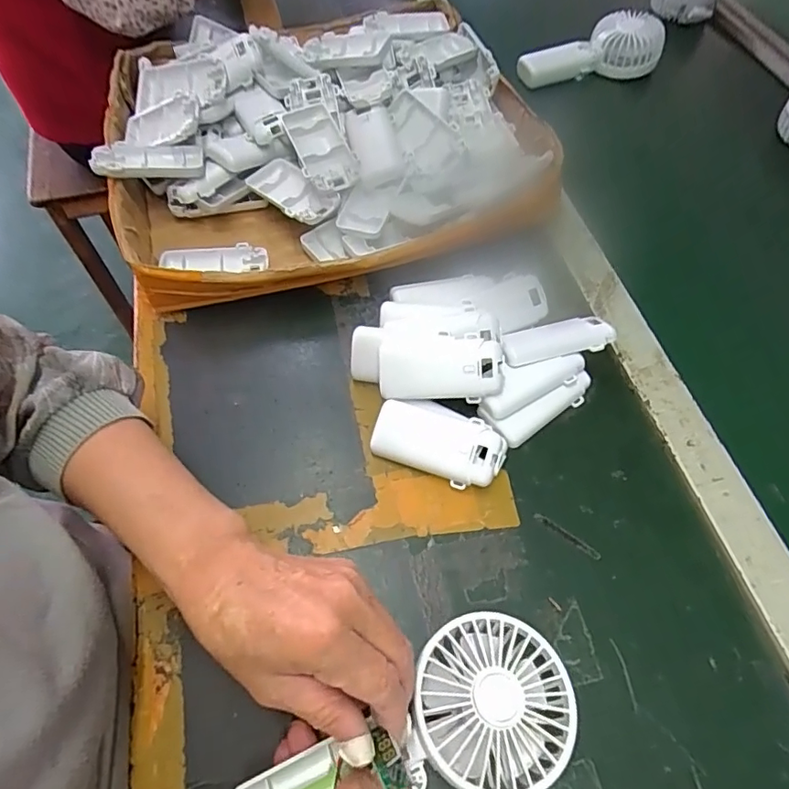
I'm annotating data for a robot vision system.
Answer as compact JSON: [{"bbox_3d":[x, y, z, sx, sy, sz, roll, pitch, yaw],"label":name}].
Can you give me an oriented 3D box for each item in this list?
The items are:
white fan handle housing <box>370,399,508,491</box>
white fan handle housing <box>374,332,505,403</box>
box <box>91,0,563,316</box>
[{"bbox_3d":[0.032,0.037,0.392,0.097,0.029,0.045,16,60,10],"label":"white fan handle housing"},{"bbox_3d":[0.034,-0.023,0.402,0.092,0.024,0.042,0,59,0],"label":"white fan handle housing"},{"bbox_3d":[-0.074,-0.266,0.536,0.402,0.100,0.364,-12,60,-7],"label":"box"}]

